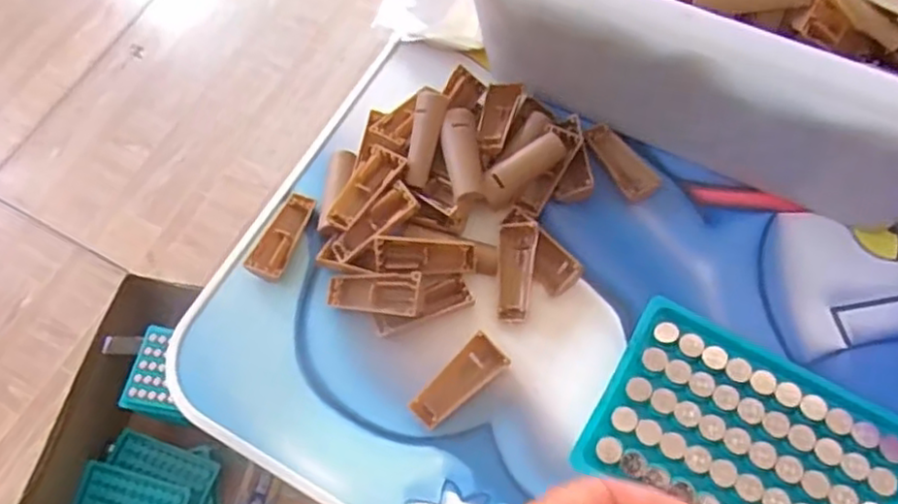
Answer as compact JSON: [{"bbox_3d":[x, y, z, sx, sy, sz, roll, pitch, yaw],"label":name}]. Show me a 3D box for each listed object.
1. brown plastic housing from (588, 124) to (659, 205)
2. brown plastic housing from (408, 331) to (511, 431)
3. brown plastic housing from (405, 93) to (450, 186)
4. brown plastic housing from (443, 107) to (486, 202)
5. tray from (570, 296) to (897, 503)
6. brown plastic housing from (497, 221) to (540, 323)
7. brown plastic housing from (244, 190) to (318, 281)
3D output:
[{"bbox_3d":[0.092,-0.048,0.368,0.020,0.005,0.049,-31,66,-9],"label":"brown plastic housing"},{"bbox_3d":[0.004,0.061,0.323,0.050,0.006,0.020,-39,68,-13],"label":"brown plastic housing"},{"bbox_3d":[-0.013,-0.060,0.361,0.017,0.007,0.050,12,91,8],"label":"brown plastic housing"},{"bbox_3d":[0.006,-0.050,0.359,0.019,0.014,0.049,-6,75,-7],"label":"brown plastic housing"},{"bbox_3d":[0.133,0.086,0.300,0.131,0.012,0.089,27,70,16],"label":"tray"},{"bbox_3d":[0.034,0.009,0.341,0.018,0.008,0.050,6,79,5],"label":"brown plastic housing"},{"bbox_3d":[-0.088,-0.008,0.363,0.020,0.009,0.052,19,68,13],"label":"brown plastic housing"}]

